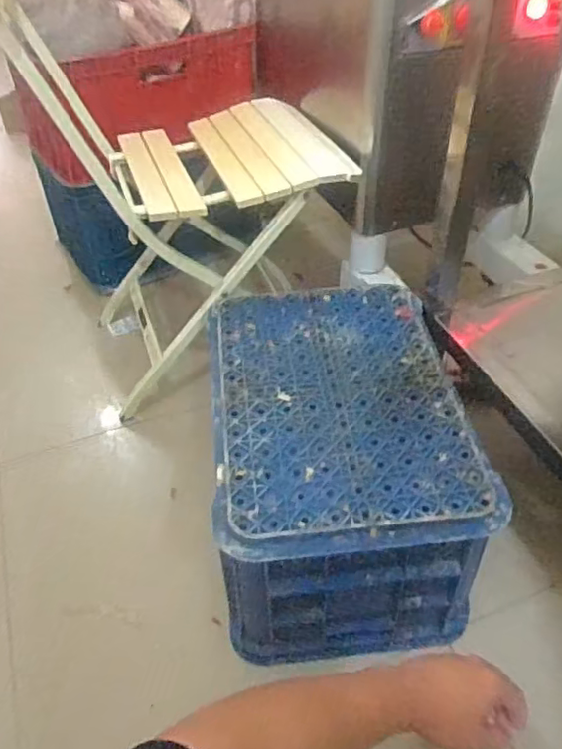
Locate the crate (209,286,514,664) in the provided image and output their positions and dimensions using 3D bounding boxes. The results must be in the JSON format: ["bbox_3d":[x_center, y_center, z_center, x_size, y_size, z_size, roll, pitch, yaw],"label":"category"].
[{"bbox_3d":[0.080,0.126,0.931,0.333,0.282,0.468,-5,43,-2],"label":"crate"}]

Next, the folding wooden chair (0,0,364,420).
[{"bbox_3d":[-0.177,-0.370,1.123,0.560,0.762,0.501,-27,48,-24],"label":"folding wooden chair"}]

